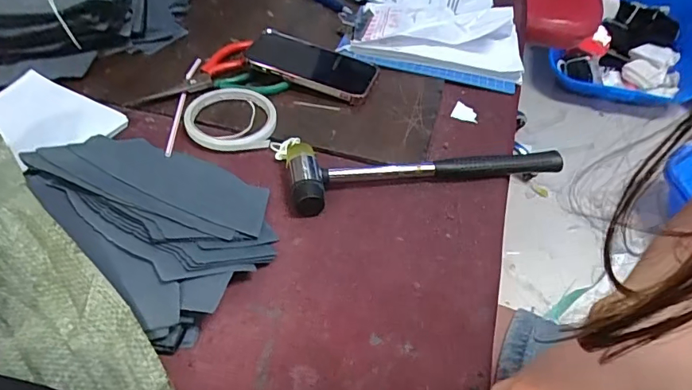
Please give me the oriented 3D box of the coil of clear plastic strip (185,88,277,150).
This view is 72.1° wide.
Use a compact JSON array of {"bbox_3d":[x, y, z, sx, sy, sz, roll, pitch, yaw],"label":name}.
[{"bbox_3d":[-0.119,-0.080,0.490,0.091,0.016,0.089,-3,46,-7],"label":"coil of clear plastic strip"}]

